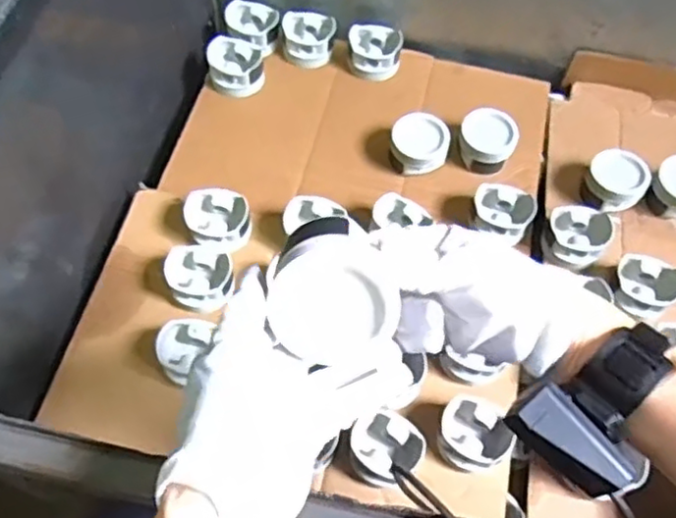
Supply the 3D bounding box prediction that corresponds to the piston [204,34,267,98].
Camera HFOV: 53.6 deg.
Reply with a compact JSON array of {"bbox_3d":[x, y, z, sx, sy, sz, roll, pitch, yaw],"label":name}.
[{"bbox_3d":[-0.145,-0.273,0.956,0.079,0.043,0.090,-18,63,-11],"label":"piston"}]

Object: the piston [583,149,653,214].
[{"bbox_3d":[0.362,-0.100,0.874,0.077,0.044,0.077,1,61,-1],"label":"piston"}]

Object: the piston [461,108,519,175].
[{"bbox_3d":[0.201,-0.159,0.901,0.072,0.052,0.069,1,61,-1],"label":"piston"}]

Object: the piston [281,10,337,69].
[{"bbox_3d":[-0.042,-0.321,0.986,0.079,0.046,0.084,-6,61,-5],"label":"piston"}]

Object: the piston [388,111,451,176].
[{"bbox_3d":[0.108,-0.152,0.898,0.077,0.057,0.072,1,61,-1],"label":"piston"}]

